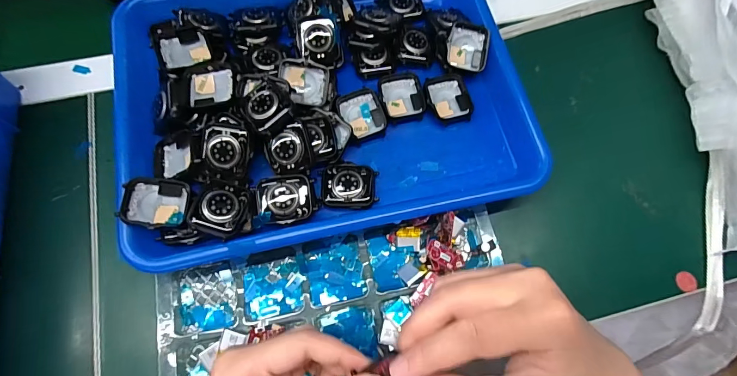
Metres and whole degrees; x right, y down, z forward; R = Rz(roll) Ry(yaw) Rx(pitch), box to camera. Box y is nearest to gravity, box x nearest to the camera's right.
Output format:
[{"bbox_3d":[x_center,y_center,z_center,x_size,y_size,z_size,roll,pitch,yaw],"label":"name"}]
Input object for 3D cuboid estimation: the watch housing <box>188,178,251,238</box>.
[{"bbox_3d":[-0.105,0.014,0.273,0.037,0.011,0.042,19,64,-22],"label":"watch housing"}]

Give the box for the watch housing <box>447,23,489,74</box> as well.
[{"bbox_3d":[0.088,-0.125,0.340,0.036,0.007,0.040,6,94,0],"label":"watch housing"}]

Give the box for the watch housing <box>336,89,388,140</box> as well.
[{"bbox_3d":[-0.005,-0.063,0.322,0.033,0.013,0.041,-22,72,-10],"label":"watch housing"}]

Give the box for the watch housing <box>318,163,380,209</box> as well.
[{"bbox_3d":[-0.015,-0.001,0.301,0.043,0.011,0.037,-3,70,-4],"label":"watch housing"}]

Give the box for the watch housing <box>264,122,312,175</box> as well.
[{"bbox_3d":[-0.060,-0.028,0.287,0.032,0.009,0.037,-15,93,2],"label":"watch housing"}]

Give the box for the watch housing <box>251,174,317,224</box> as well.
[{"bbox_3d":[-0.063,0.008,0.283,0.043,0.010,0.035,-9,70,-6],"label":"watch housing"}]

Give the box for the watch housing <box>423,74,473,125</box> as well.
[{"bbox_3d":[0.069,-0.079,0.330,0.039,0.010,0.044,-14,71,-7],"label":"watch housing"}]

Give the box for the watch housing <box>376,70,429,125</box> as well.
[{"bbox_3d":[0.029,-0.079,0.330,0.038,0.009,0.044,-7,70,-5],"label":"watch housing"}]

